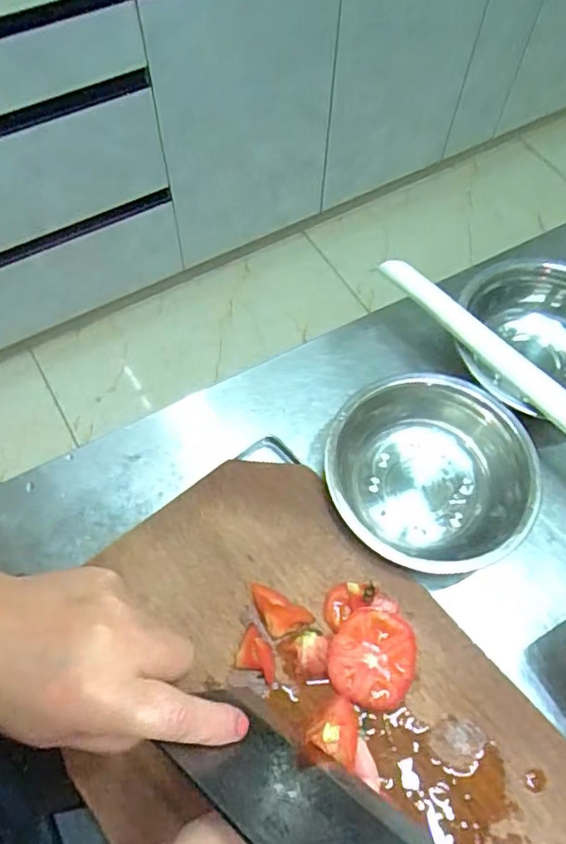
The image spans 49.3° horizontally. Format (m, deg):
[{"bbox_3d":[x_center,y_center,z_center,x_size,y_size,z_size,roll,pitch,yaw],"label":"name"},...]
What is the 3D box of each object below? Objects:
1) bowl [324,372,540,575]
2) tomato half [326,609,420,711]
[{"bbox_3d":[0.123,0.046,0.529,0.166,0.054,0.155,0,63,-1],"label":"bowl"},{"bbox_3d":[0.066,0.173,0.448,0.062,0.019,0.065,1,61,-2],"label":"tomato half"}]

